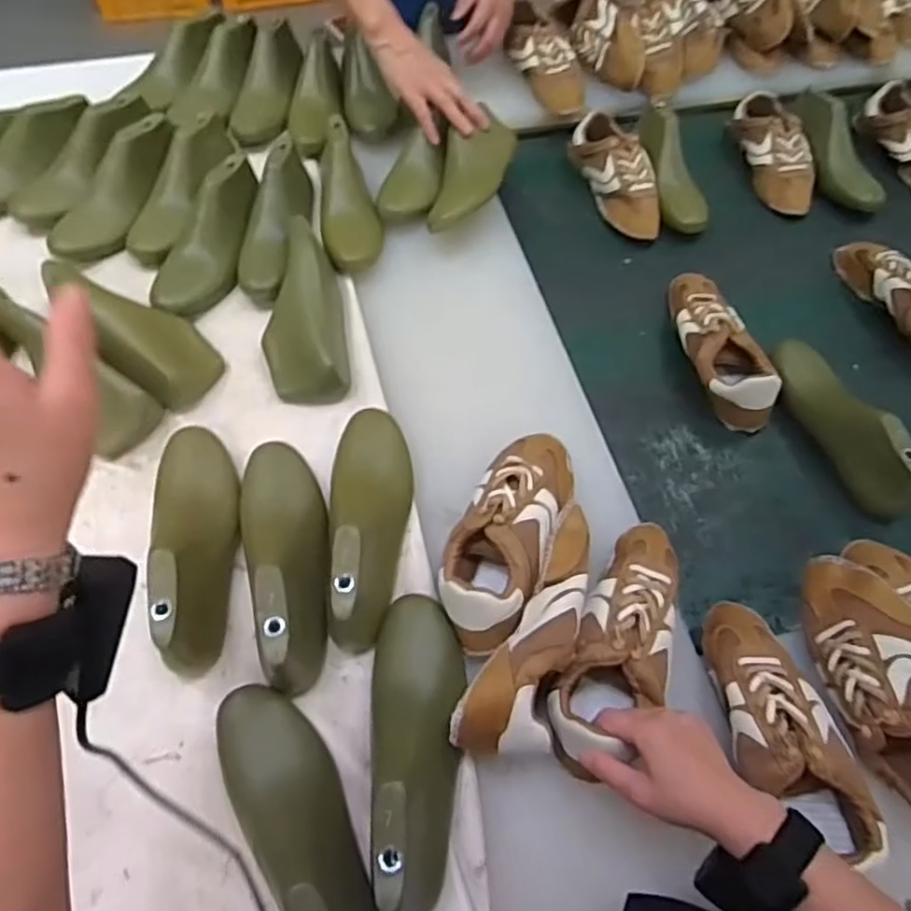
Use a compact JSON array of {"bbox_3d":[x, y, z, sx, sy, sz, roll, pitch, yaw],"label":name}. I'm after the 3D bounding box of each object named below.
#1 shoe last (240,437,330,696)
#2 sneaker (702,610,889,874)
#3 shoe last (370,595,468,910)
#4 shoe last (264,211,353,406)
[{"bbox_3d":[-0.157,0.080,0.602,0.078,0.072,0.246,-14,62,-9],"label":"shoe last"},{"bbox_3d":[0.273,0.228,0.557,0.094,0.082,0.216,-7,61,-5],"label":"sneaker"},{"bbox_3d":[-0.028,0.222,0.516,0.078,0.068,0.237,-1,60,-2],"label":"shoe last"},{"bbox_3d":[-0.175,-0.171,0.767,0.094,0.067,0.236,-4,73,-4],"label":"shoe last"}]

